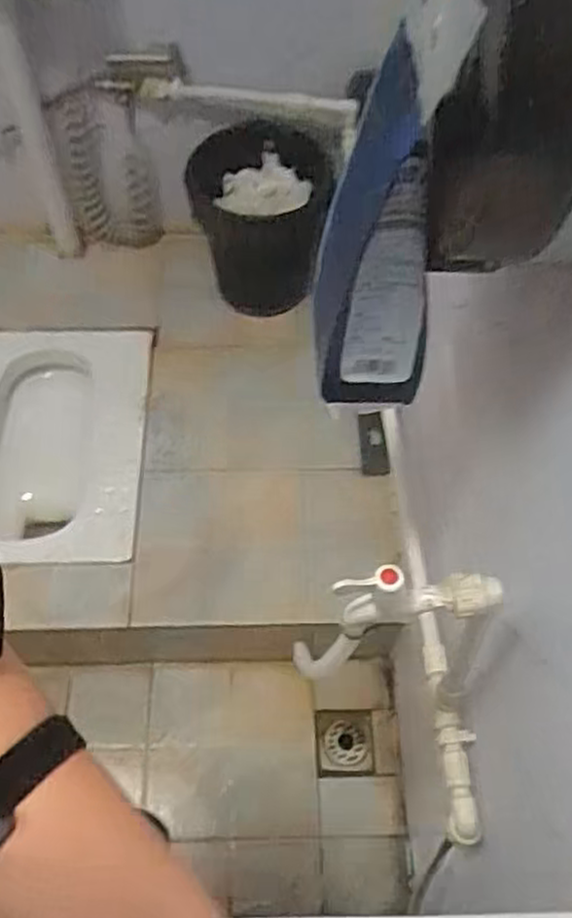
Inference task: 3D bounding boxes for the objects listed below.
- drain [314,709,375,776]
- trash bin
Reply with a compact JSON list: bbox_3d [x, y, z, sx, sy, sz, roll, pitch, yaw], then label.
[{"bbox_3d":[0.105,0.507,1.338,0.100,0.006,0.111,-3,67,8],"label":"drain"},{"bbox_3d":[-0.063,-0.488,1.565,0.274,0.329,0.318,-2,60,-2],"label":"trash bin"}]

